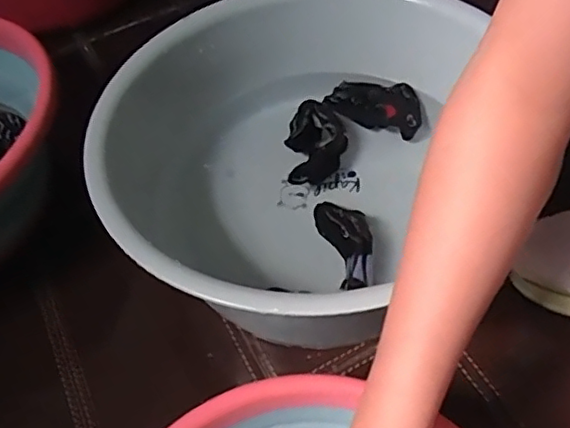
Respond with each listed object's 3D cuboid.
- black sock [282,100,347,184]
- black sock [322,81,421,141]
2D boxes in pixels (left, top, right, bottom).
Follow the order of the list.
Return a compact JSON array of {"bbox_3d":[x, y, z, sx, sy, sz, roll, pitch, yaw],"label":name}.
[{"bbox_3d":[0.033,-0.076,0.617,0.058,0.024,0.110,0,52,7],"label":"black sock"},{"bbox_3d":[0.097,-0.117,0.643,0.101,0.022,0.058,13,55,16],"label":"black sock"}]

